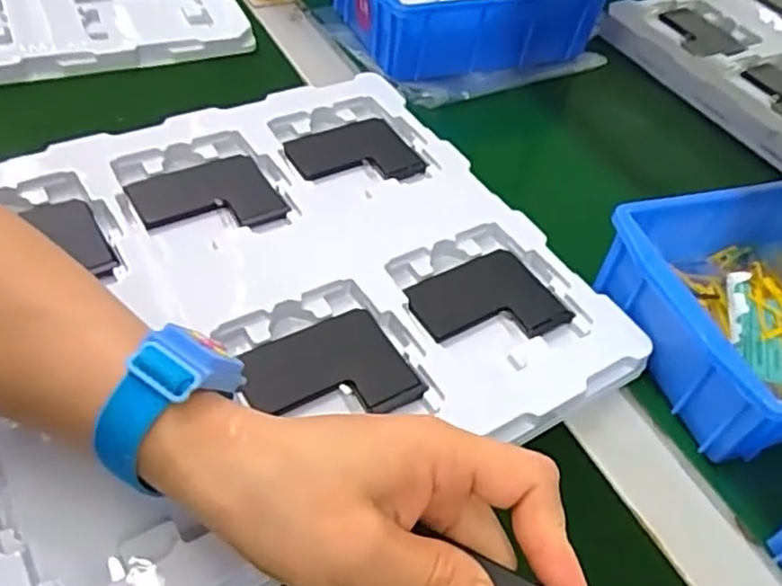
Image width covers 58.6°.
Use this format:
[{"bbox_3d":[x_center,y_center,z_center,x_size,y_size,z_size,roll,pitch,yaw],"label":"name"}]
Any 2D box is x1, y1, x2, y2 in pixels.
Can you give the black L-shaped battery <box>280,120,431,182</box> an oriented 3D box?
[{"bbox_3d":[-0.025,-0.089,0.453,0.078,0.011,0.064,-25,57,-27],"label":"black L-shaped battery"}]

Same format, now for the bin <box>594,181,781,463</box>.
[{"bbox_3d":[0.229,0.007,0.391,0.203,0.071,0.131,-10,53,-18],"label":"bin"}]

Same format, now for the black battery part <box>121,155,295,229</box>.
[{"bbox_3d":[-0.107,-0.055,0.407,0.078,0.009,0.062,-21,55,-25],"label":"black battery part"}]

